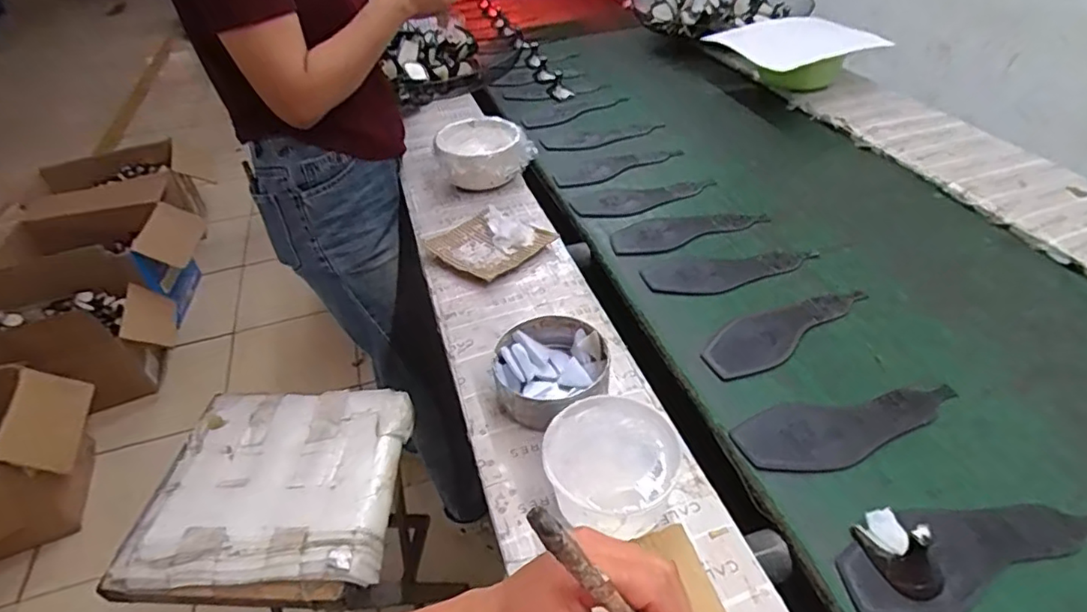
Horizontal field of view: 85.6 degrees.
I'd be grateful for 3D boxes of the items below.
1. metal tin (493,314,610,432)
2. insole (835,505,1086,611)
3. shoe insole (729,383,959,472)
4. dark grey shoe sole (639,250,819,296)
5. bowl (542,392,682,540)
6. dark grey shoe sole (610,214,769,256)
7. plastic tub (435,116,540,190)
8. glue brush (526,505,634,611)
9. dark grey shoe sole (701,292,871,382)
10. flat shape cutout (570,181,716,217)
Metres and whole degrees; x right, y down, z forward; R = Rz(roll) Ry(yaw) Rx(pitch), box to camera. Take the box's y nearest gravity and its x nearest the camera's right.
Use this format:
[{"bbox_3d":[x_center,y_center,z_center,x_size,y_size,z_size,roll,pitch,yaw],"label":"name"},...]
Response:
[{"bbox_3d":[0.011,0.069,0.607,0.123,0.059,0.125,-2,40,2],"label":"metal tin"},{"bbox_3d":[0.356,0.198,0.491,0.232,0.008,0.075,-17,42,-15],"label":"insole"},{"bbox_3d":[0.308,0.120,0.584,0.232,0.004,0.077,-9,40,-6],"label":"shoe insole"},{"bbox_3d":[0.249,-0.048,0.785,0.229,0.006,0.078,-4,40,0],"label":"dark grey shoe sole"},{"bbox_3d":[0.058,0.145,0.517,0.110,0.063,0.125,5,42,12],"label":"bowl"},{"bbox_3d":[0.213,-0.116,0.864,0.238,0.008,0.077,-12,41,-9],"label":"dark grey shoe sole"},{"bbox_3d":[-0.105,-0.245,0.967,0.137,0.081,0.130,-3,41,3],"label":"plastic tub"},{"bbox_3d":[0.048,0.154,0.289,0.018,0.178,0.017,-17,30,35],"label":"glue brush"},{"bbox_3d":[0.284,0.022,0.700,0.225,0.005,0.074,-29,46,-26],"label":"dark grey shoe sole"},{"bbox_3d":[0.163,-0.174,0.943,0.232,0.004,0.082,-6,40,-2],"label":"flat shape cutout"}]

